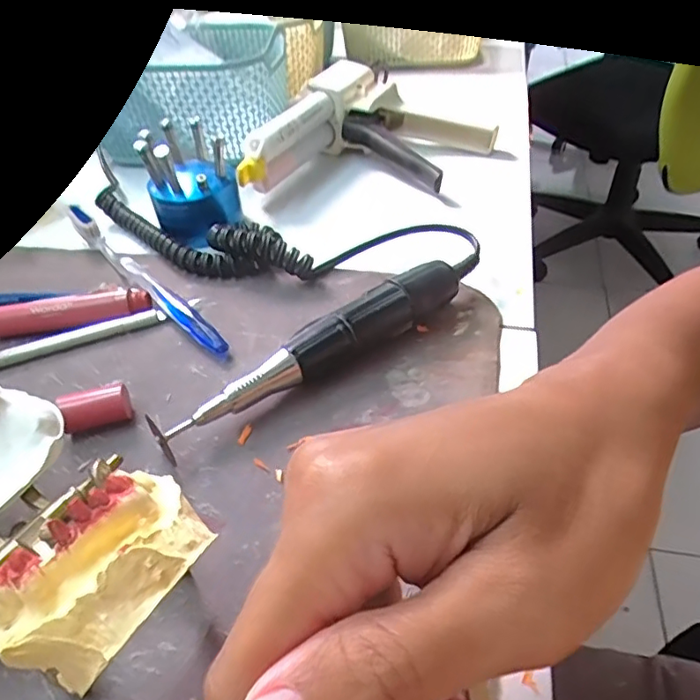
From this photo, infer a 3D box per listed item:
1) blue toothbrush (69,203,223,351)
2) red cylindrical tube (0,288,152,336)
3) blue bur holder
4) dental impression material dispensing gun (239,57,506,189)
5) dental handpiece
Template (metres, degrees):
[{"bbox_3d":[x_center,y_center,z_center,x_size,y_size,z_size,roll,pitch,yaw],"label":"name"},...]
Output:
[{"bbox_3d":[-0.135,-0.049,0.356,0.013,0.013,0.204,-32,50,-28],"label":"blue toothbrush"},{"bbox_3d":[-0.159,-0.021,0.324,0.091,0.017,0.014,-7,43,-5],"label":"red cylindrical tube"},{"bbox_3d":[-0.109,-0.115,0.392,0.057,0.057,0.053,-19,45,-17],"label":"blue bur holder"},{"bbox_3d":[0.019,-0.159,0.437,0.155,0.057,0.153,13,45,16],"label":"dental impression material dispensing gun"},{"bbox_3d":[-0.013,0.001,0.282,0.172,0.028,0.021,-30,49,-26],"label":"dental handpiece"}]

